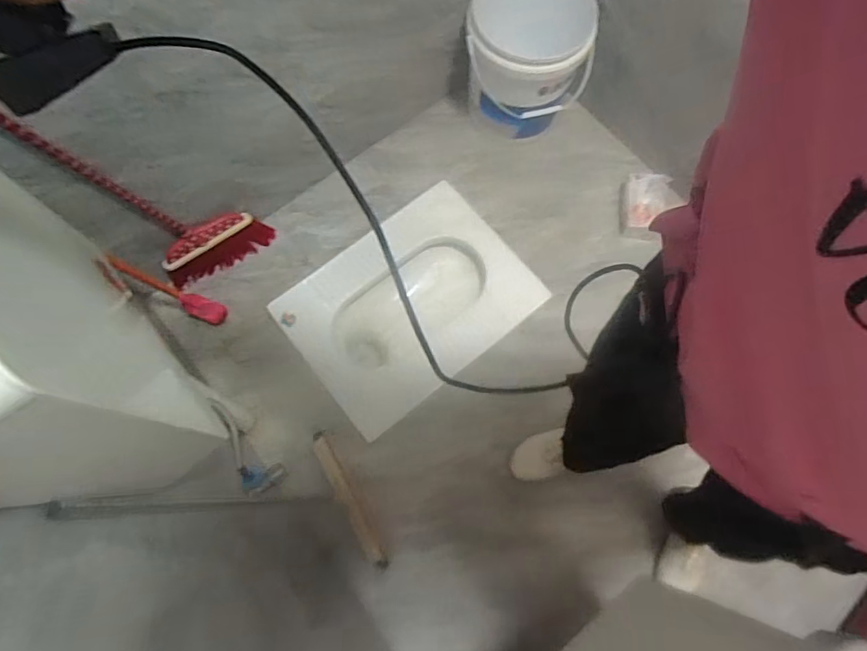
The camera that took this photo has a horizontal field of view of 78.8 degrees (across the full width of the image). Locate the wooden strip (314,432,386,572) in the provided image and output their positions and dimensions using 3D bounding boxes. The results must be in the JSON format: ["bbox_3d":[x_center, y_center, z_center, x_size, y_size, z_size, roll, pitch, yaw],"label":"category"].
[{"bbox_3d":[-0.191,0.385,1.182,0.035,0.017,0.331,-29,75,-9],"label":"wooden strip"}]

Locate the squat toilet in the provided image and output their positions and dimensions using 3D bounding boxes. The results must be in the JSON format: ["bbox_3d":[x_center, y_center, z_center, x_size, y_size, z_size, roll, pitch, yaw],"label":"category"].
[{"bbox_3d":[-0.063,-0.049,1.388,0.574,0.129,0.432,-37,76,-10],"label":"squat toilet"}]

